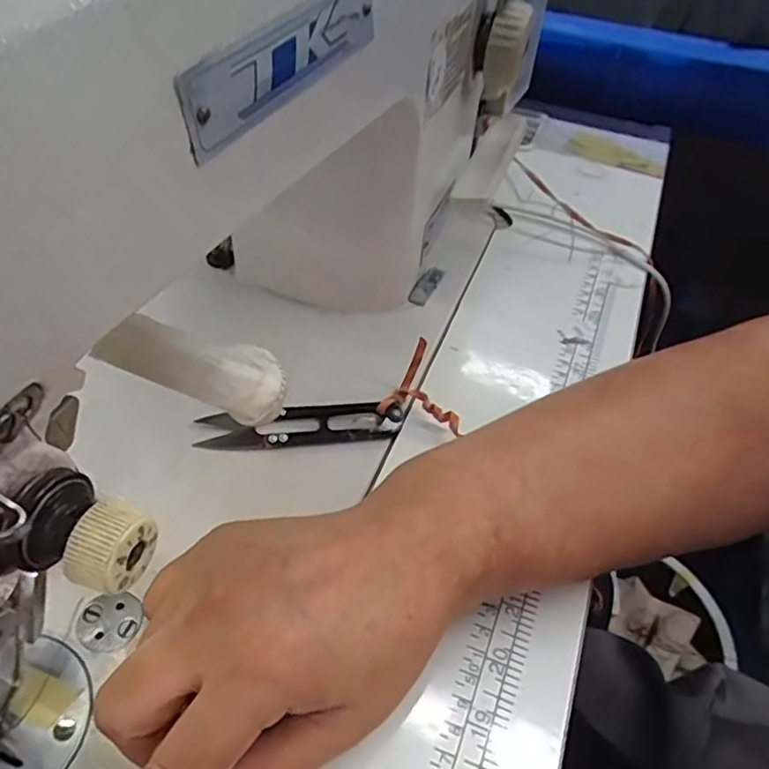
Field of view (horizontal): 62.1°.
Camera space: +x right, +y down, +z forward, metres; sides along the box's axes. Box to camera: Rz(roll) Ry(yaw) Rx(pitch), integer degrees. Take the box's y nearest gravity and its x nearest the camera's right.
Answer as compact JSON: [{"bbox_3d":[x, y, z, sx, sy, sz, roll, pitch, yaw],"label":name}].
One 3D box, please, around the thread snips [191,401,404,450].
[{"bbox_3d":[-0.042,0.019,0.321,0.100,0.008,0.022,-4,48,-7],"label":"thread snips"}]

